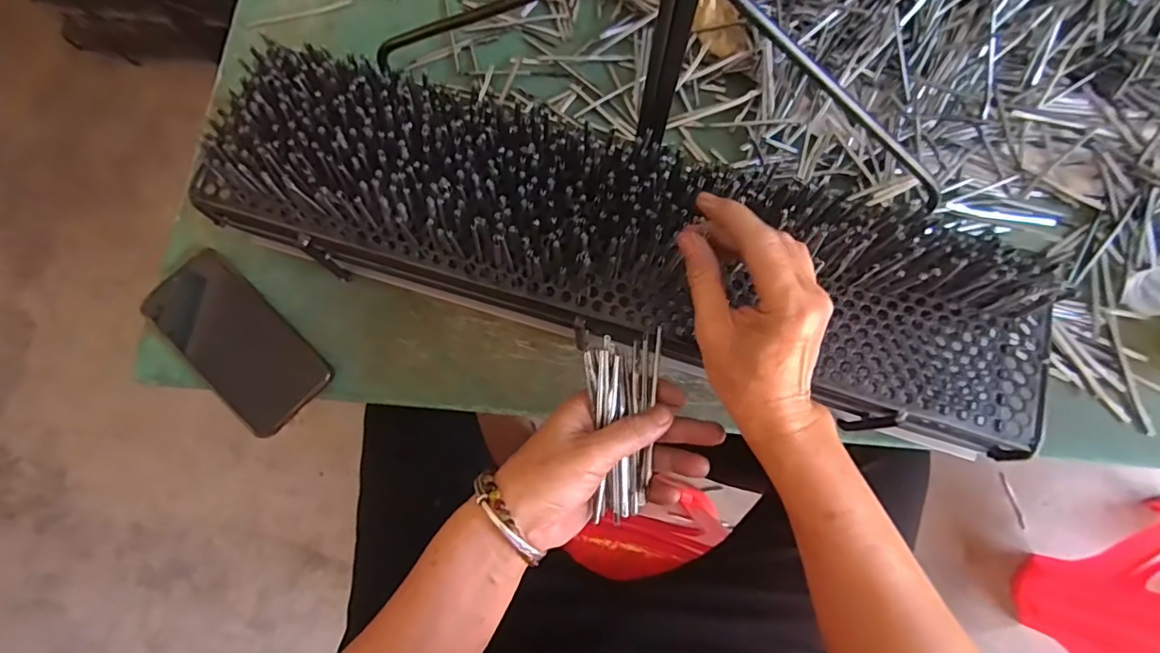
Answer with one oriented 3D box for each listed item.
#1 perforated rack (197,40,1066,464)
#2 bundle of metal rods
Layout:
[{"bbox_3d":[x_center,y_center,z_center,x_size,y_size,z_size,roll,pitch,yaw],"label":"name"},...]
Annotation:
[{"bbox_3d":[0.028,-0.052,0.405,0.586,0.130,0.139,16,77,2],"label":"perforated rack"},{"bbox_3d":[0.025,0.060,0.337,0.046,0.023,0.117,5,77,1],"label":"bundle of metal rods"}]

